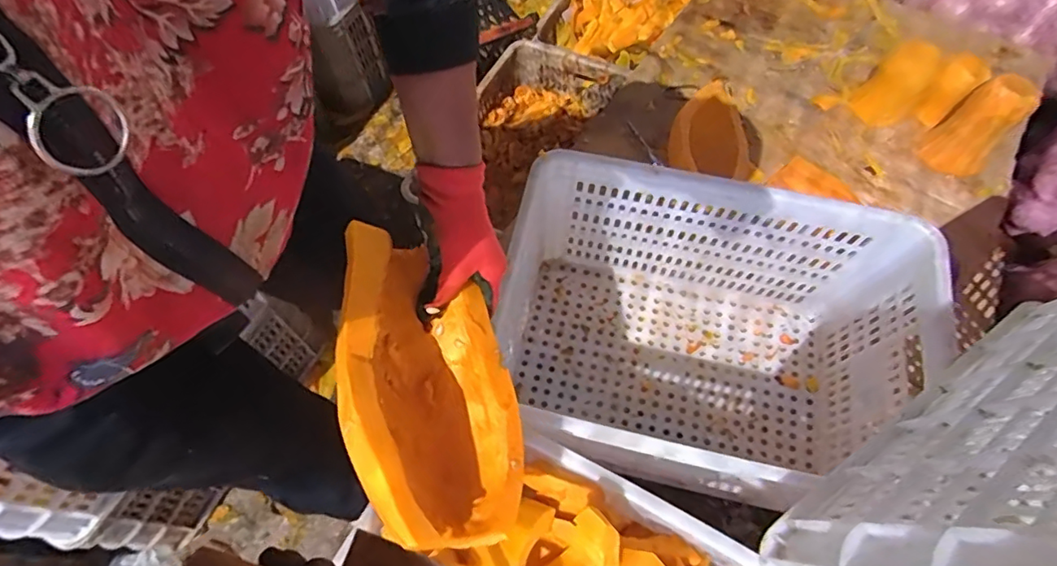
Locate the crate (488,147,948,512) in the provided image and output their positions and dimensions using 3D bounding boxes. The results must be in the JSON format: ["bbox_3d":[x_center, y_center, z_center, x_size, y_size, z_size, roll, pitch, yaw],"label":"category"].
[{"bbox_3d":[0.228,0.086,0.753,0.518,0.292,0.345,11,62,7],"label":"crate"}]

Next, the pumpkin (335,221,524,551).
[{"bbox_3d":[-0.086,0.092,0.454,0.157,0.085,0.245,10,65,-34],"label":"pumpkin"}]

